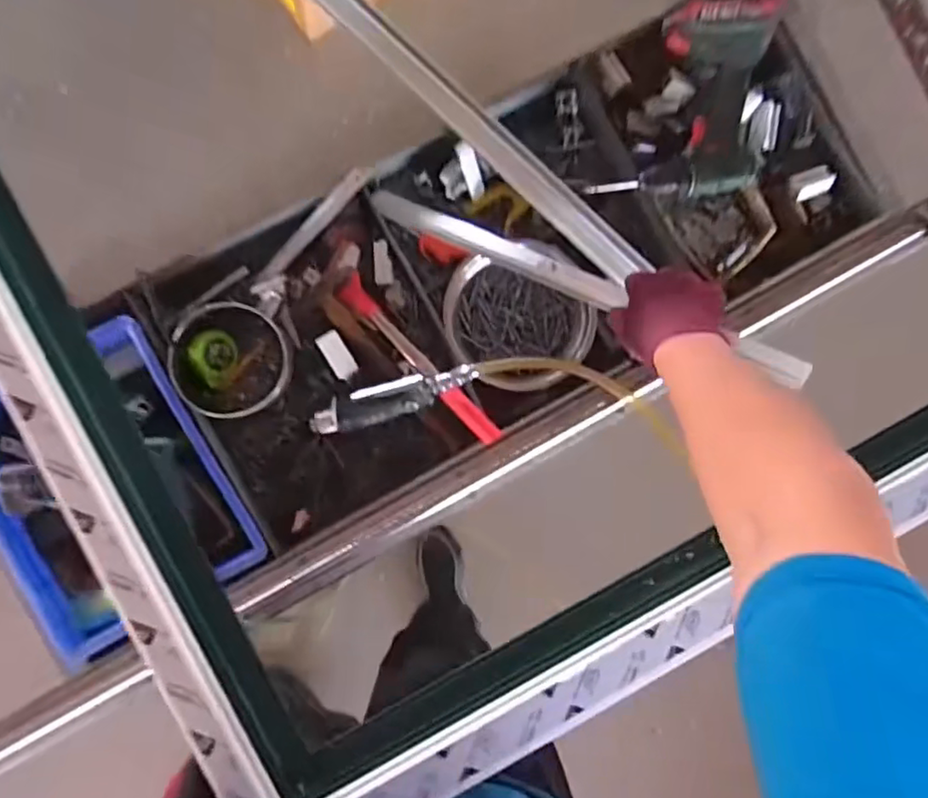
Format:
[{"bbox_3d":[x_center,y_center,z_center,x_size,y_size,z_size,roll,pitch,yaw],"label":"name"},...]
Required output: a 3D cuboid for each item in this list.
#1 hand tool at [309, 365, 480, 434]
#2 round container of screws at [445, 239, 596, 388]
[{"bbox_3d":[-0.098,0.001,0.816,0.230,0.034,0.046,-19,90,11],"label":"hand tool"},{"bbox_3d":[0.077,-0.109,0.862,0.198,0.071,0.186,0,88,-6],"label":"round container of screws"}]

